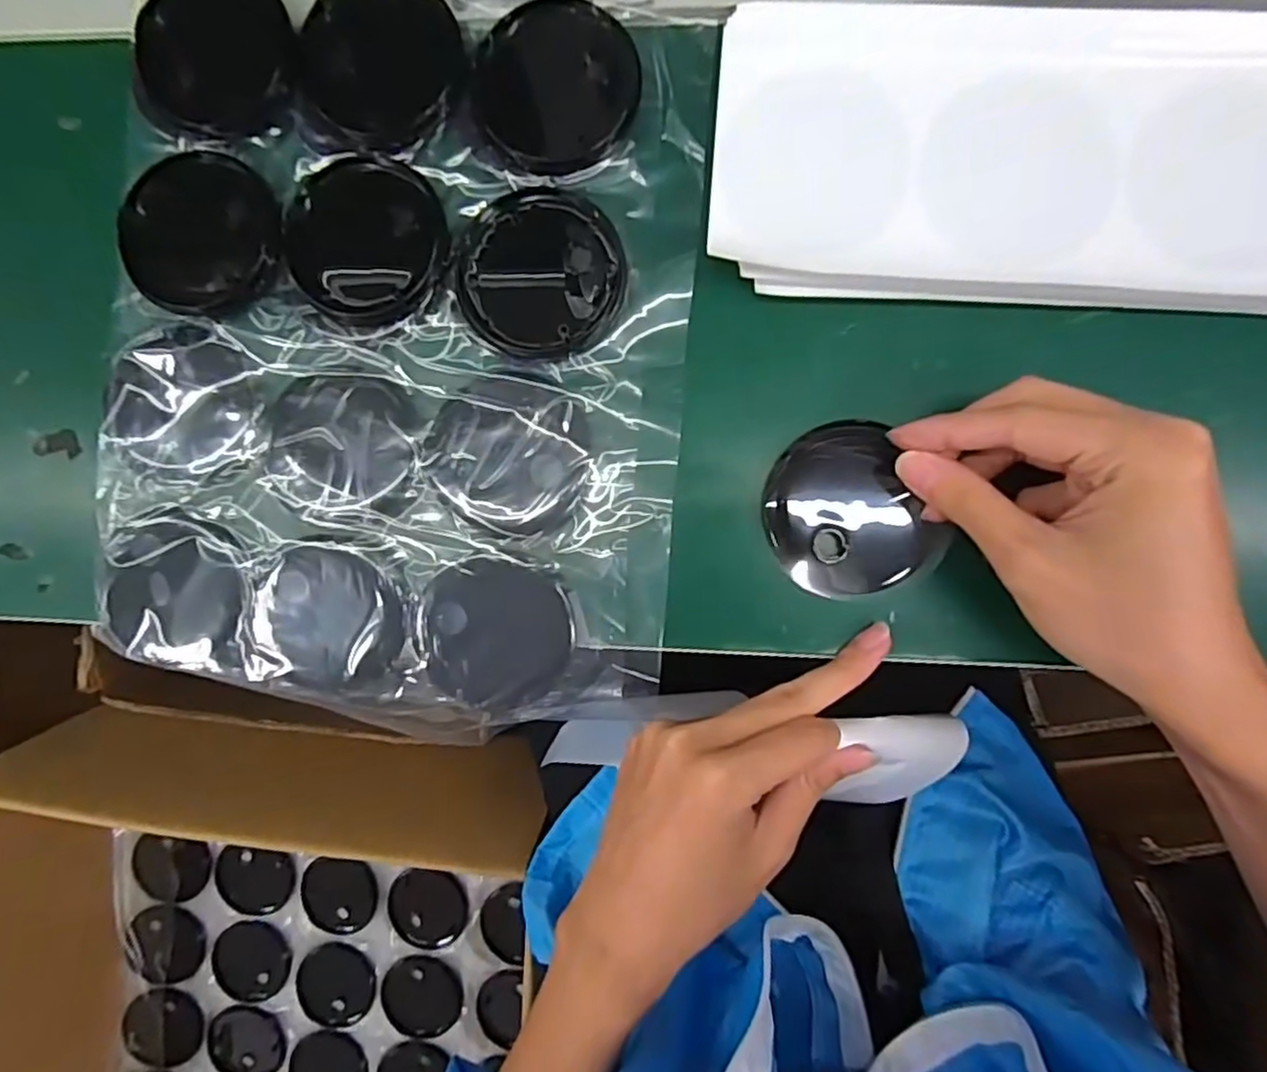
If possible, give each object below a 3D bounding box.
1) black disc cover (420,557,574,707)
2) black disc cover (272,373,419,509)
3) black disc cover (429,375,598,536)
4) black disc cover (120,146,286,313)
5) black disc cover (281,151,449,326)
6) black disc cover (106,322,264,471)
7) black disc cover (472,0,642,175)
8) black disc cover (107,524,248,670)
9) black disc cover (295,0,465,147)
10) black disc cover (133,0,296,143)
[{"bbox_3d":[-0.065,0.044,0.317,0.071,0.008,0.067,-14,90,7],"label":"black disc cover"},{"bbox_3d":[-0.139,-0.045,0.322,0.073,0.006,0.061,4,92,7],"label":"black disc cover"},{"bbox_3d":[-0.058,-0.039,0.315,0.076,0.007,0.072,7,92,7],"label":"black disc cover"},{"bbox_3d":[-0.206,-0.145,0.323,0.075,0.013,0.075,15,93,6],"label":"black disc cover"},{"bbox_3d":[-0.128,-0.140,0.316,0.078,0.010,0.076,14,93,6],"label":"black disc cover"},{"bbox_3d":[-0.219,-0.067,0.326,0.070,0.010,0.065,-5,91,7],"label":"black disc cover"},{"bbox_3d":[-0.035,-0.206,0.310,0.074,0.007,0.071,-7,99,1],"label":"black disc cover"},{"bbox_3d":[-0.222,0.031,0.328,0.064,0.009,0.068,11,93,7],"label":"black disc cover"},{"bbox_3d":[-0.121,-0.224,0.315,0.072,0.009,0.075,44,96,4],"label":"black disc cover"},{"bbox_3d":[-0.202,-0.231,0.322,0.079,0.011,0.075,6,92,7],"label":"black disc cover"}]

